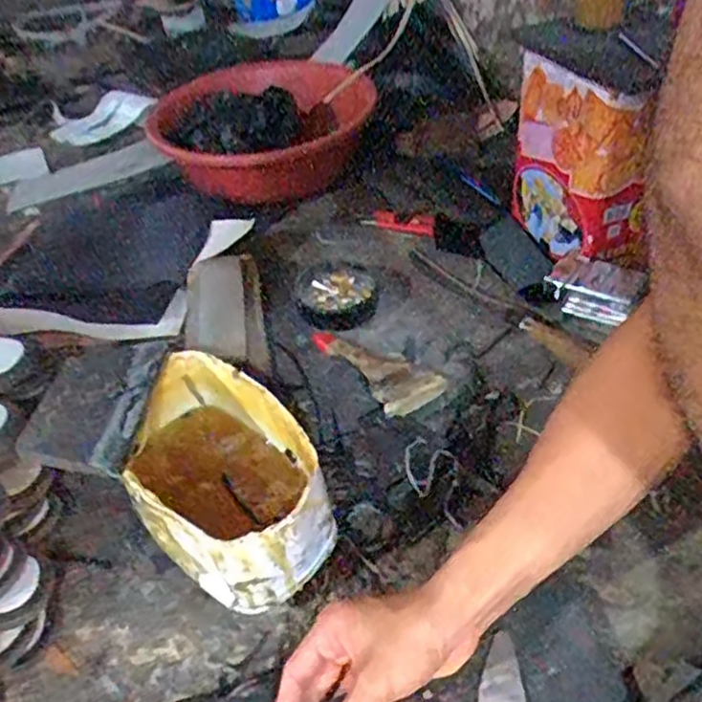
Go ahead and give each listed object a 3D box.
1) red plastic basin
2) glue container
[{"bbox_3d":[-0.131,-0.352,1.060,0.323,0.125,0.339,-4,41,3],"label":"red plastic basin"},{"bbox_3d":[-0.107,0.111,0.563,0.129,0.127,0.201,-26,46,-19],"label":"glue container"}]

